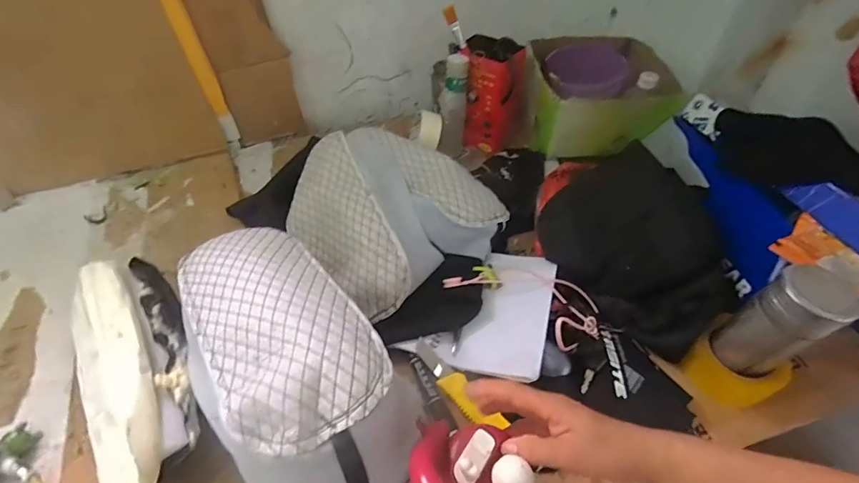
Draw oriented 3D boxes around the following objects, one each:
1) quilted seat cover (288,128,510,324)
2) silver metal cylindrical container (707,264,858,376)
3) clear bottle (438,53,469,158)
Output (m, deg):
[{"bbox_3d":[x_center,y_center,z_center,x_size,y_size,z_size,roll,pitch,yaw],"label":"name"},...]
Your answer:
[{"bbox_3d":[-0.070,-0.067,0.657,0.248,0.104,0.299,-33,55,-26],"label":"quilted seat cover"},{"bbox_3d":[0.419,0.087,0.500,0.084,0.141,0.078,-25,51,-21],"label":"silver metal cylindrical container"},{"bbox_3d":[0.045,-0.252,0.819,0.056,0.189,0.058,-3,47,-2],"label":"clear bottle"}]

